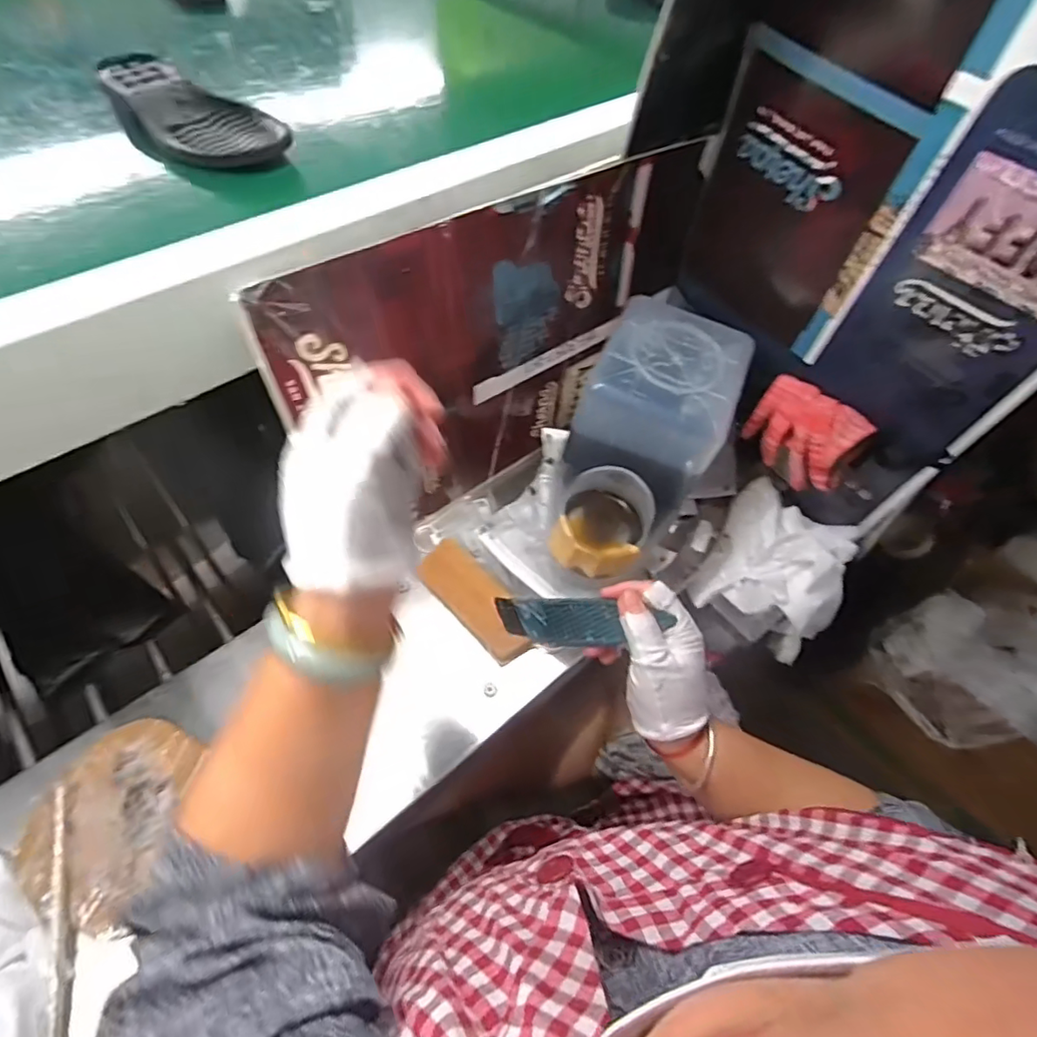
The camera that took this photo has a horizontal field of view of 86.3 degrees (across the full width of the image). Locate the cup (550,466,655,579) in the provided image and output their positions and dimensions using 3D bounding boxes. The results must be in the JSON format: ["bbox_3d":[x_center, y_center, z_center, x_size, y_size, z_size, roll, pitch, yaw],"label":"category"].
[{"bbox_3d":[0.081,0.009,0.538,0.083,0.095,0.090,2,55,-3],"label":"cup"}]

